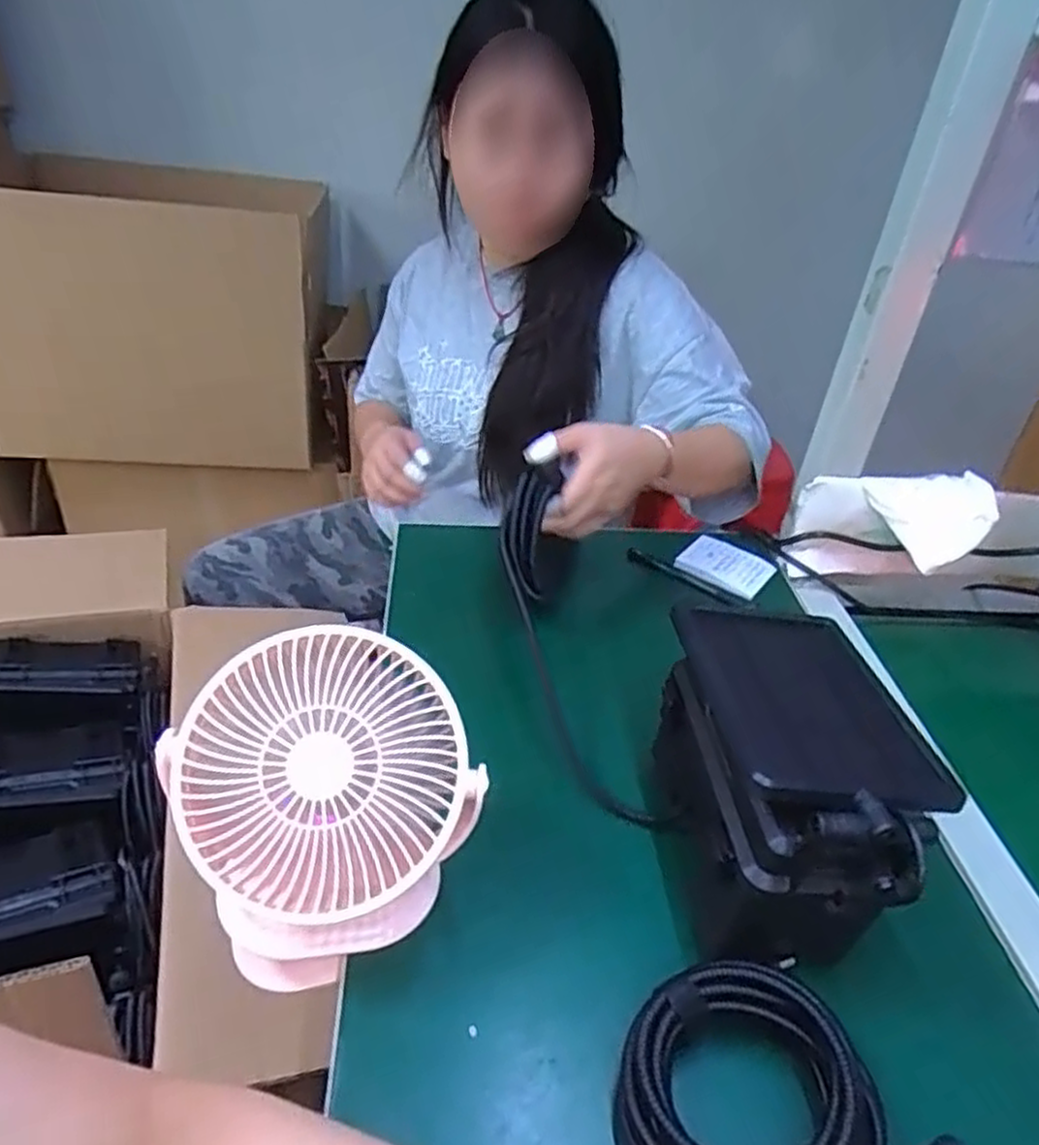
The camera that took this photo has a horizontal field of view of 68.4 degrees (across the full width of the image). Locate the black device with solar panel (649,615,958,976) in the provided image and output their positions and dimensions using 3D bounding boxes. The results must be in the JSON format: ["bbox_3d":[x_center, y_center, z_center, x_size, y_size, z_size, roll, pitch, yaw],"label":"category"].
[{"bbox_3d":[0.159,0.128,0.467,0.120,0.137,0.178,0,36,-8],"label":"black device with solar panel"}]

